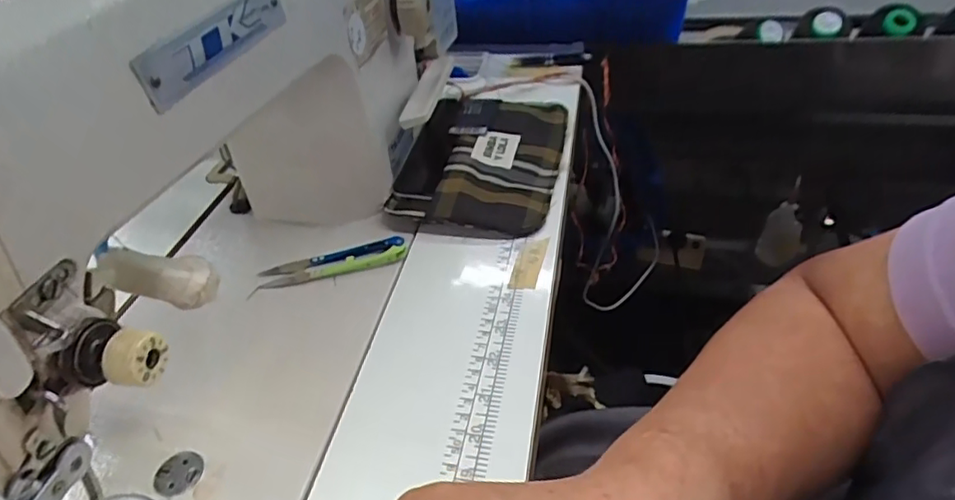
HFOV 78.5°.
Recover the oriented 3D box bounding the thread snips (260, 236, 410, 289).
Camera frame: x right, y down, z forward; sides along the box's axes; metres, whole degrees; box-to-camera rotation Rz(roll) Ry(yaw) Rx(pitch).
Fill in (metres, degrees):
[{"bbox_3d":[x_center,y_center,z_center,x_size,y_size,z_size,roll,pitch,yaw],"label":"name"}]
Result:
[{"bbox_3d":[-0.102,0.009,0.413,0.101,0.013,0.023,-10,41,-4],"label":"thread snips"}]

